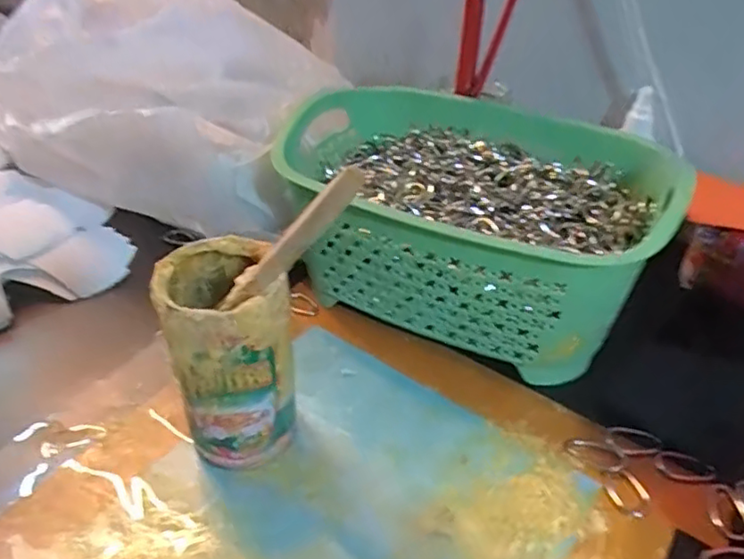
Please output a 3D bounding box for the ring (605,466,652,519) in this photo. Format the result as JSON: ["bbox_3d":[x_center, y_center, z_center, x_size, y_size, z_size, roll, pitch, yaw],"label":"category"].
[{"bbox_3d":[0.145,0.121,0.353,0.023,0.004,0.031,-7,38,-10],"label":"ring"}]

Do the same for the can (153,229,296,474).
[{"bbox_3d":[-0.078,0.042,0.352,0.064,0.122,0.068,0,37,0],"label":"can"}]

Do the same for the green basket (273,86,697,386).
[{"bbox_3d":[0.079,-0.049,0.465,0.257,0.117,0.205,23,43,27],"label":"green basket"}]

